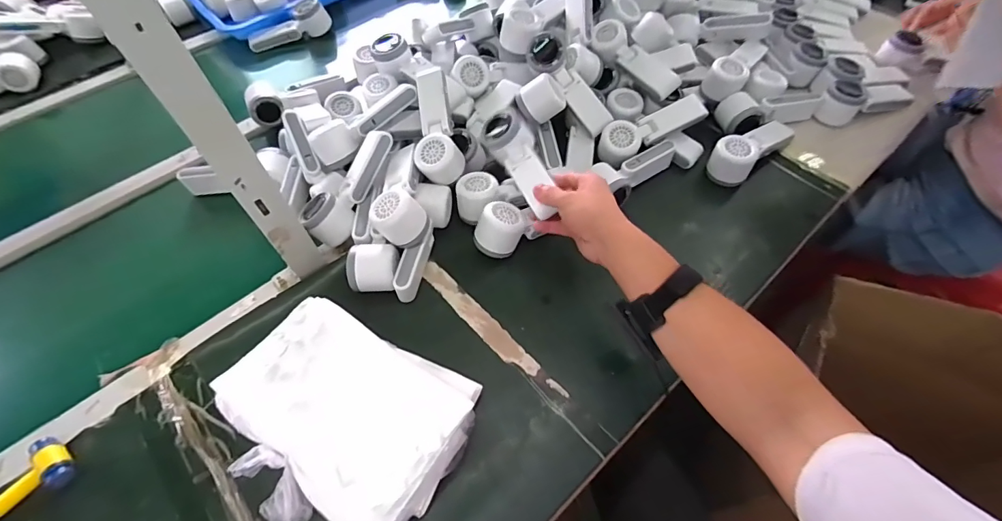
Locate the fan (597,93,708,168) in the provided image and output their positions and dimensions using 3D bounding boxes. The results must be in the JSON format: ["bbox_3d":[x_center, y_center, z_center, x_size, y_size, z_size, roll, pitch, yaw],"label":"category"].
[{"bbox_3d":[0.225,-0.200,0.680,0.168,0.043,0.063,-29,60,-16],"label":"fan"}]

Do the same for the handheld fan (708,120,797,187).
[{"bbox_3d":[0.377,-0.172,0.680,0.156,0.052,0.061,-36,62,-20],"label":"handheld fan"}]

